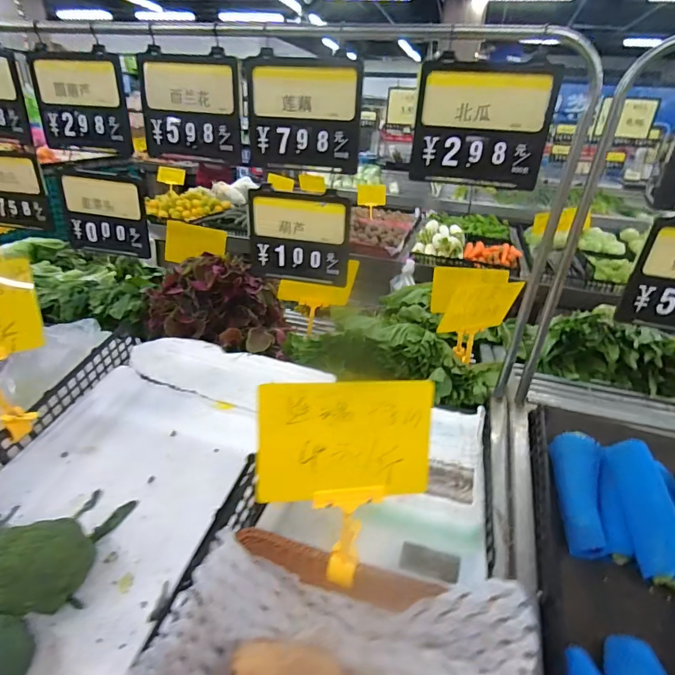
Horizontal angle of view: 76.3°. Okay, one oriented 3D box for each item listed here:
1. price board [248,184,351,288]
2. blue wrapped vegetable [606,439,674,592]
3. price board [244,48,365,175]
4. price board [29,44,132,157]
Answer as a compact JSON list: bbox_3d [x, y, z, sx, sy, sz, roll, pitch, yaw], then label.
[{"bbox_3d":[-0.083,-0.210,0.904,0.216,0.189,0.016,9,27,12],"label":"price board"},{"bbox_3d":[0.471,0.262,0.656,0.065,0.059,0.206,7,49,5],"label":"blue wrapped vegetable"},{"bbox_3d":[-0.063,-0.421,0.812,0.220,0.192,0.024,10,25,14],"label":"price board"},{"bbox_3d":[-0.558,-0.503,0.924,0.238,0.190,0.015,12,27,12],"label":"price board"}]

